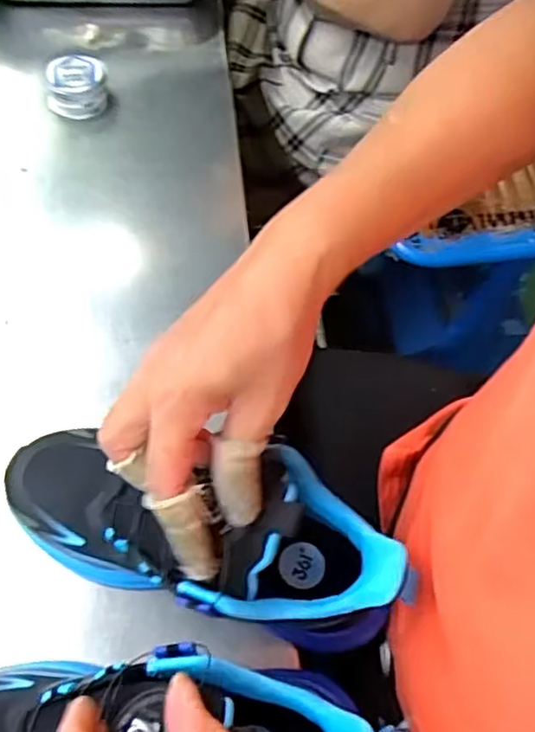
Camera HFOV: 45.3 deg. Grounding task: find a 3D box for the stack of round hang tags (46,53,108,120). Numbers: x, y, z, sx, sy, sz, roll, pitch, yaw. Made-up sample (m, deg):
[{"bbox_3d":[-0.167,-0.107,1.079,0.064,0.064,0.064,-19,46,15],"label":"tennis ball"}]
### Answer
[{"bbox_3d":[-0.167,-0.244,0.563,0.049,0.033,0.047,-4,62,-5],"label":"stack of round hang tags"}]

